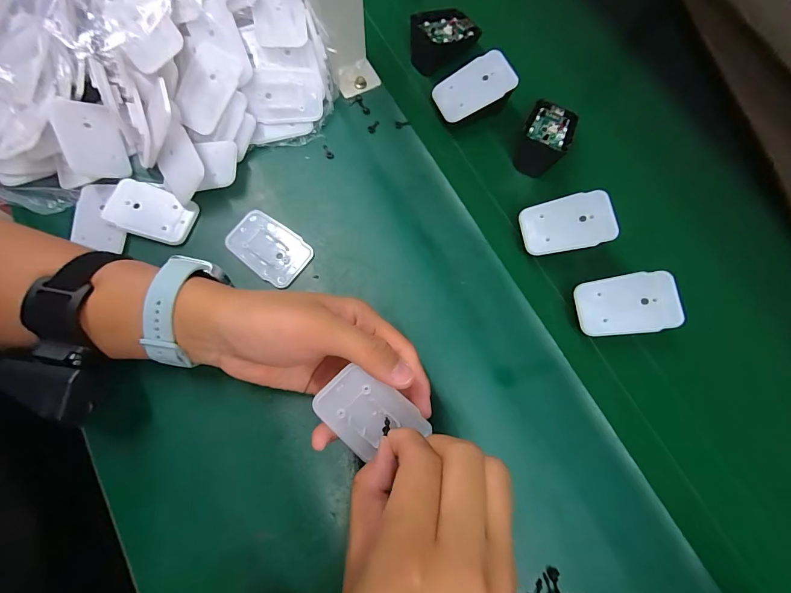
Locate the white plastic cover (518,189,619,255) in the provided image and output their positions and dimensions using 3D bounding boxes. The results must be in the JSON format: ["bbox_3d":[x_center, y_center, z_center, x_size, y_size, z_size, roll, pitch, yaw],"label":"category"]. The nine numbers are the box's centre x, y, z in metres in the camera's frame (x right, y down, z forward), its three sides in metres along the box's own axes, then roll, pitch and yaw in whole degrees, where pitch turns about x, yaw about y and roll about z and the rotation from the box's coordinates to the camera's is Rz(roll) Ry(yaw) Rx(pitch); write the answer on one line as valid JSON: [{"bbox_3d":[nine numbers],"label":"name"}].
[{"bbox_3d":[0.138,-0.059,0.296,0.068,0.004,0.043,-11,78,15],"label":"white plastic cover"}]

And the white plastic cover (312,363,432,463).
[{"bbox_3d":[-0.015,0.071,0.218,0.043,0.005,0.060,-43,93,-7],"label":"white plastic cover"}]

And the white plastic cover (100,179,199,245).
[{"bbox_3d":[-0.208,-0.072,0.308,0.070,0.008,0.044,21,76,5],"label":"white plastic cover"}]

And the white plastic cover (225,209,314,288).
[{"bbox_3d":[-0.106,-0.041,0.307,0.067,0.005,0.043,35,78,8],"label":"white plastic cover"}]

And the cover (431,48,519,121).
[{"bbox_3d":[0.069,-0.186,0.326,0.068,0.004,0.041,-26,81,12],"label":"cover"}]

